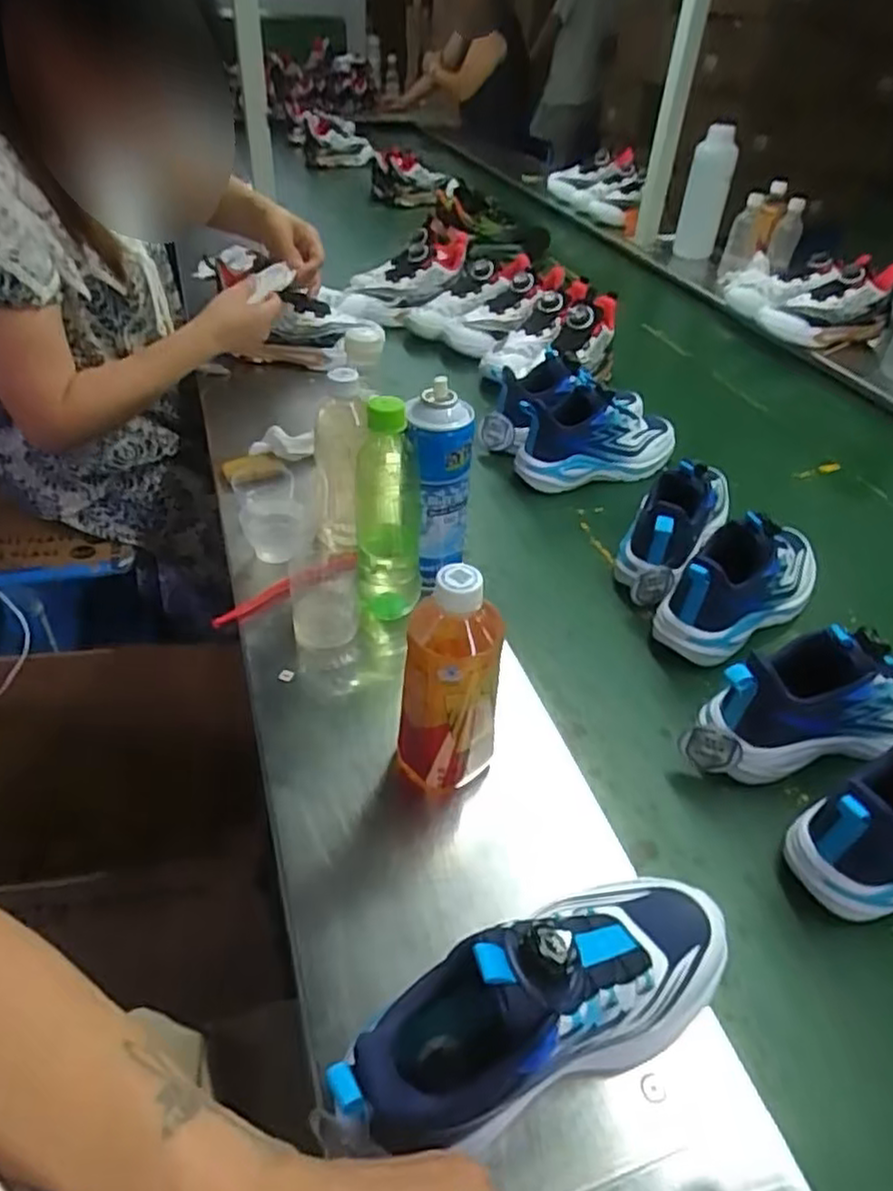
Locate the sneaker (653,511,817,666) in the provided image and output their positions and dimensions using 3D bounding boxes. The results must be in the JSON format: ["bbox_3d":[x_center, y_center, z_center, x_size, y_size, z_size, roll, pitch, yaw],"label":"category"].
[{"bbox_3d":[0.311,-0.020,0.714,0.228,0.135,0.077,-27,46,-27],"label":"sneaker"}]

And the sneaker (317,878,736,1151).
[{"bbox_3d":[0.065,0.213,0.381,0.218,0.125,0.074,-20,44,-21],"label":"sneaker"}]

